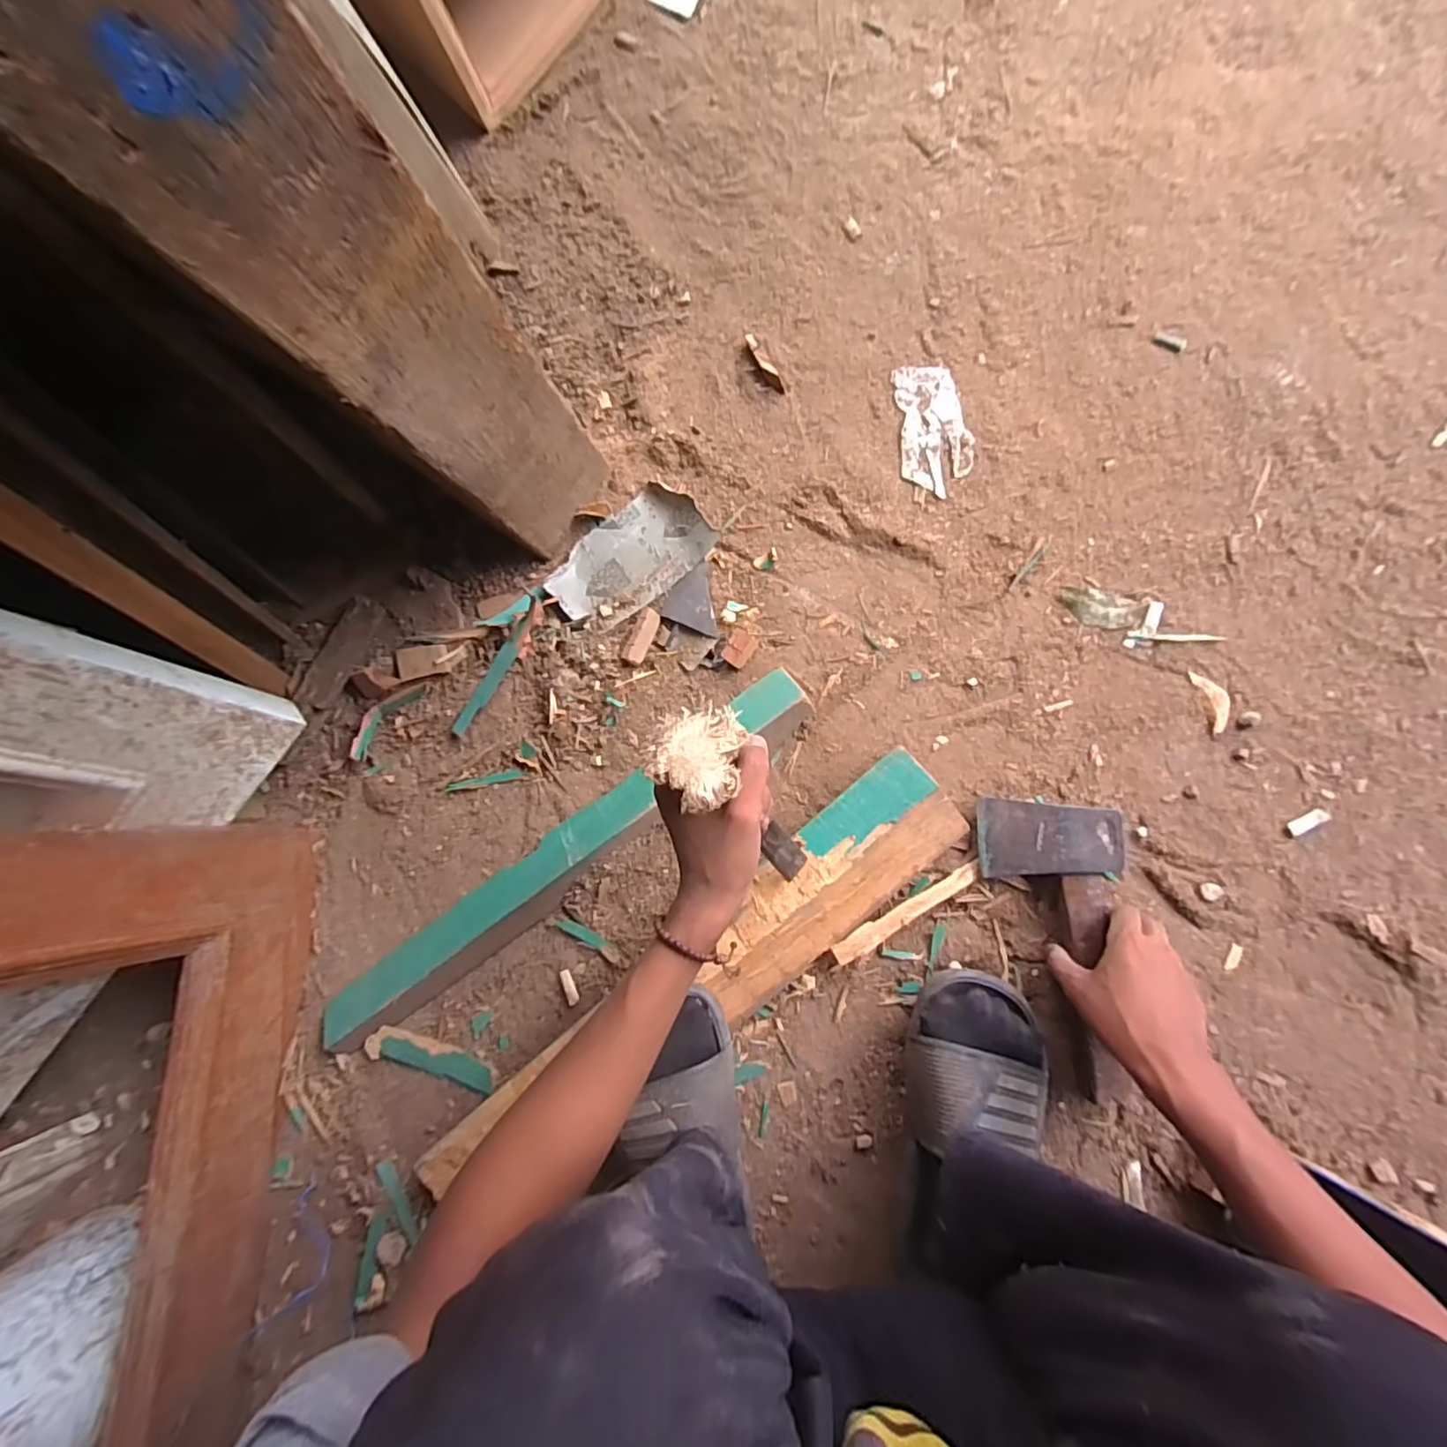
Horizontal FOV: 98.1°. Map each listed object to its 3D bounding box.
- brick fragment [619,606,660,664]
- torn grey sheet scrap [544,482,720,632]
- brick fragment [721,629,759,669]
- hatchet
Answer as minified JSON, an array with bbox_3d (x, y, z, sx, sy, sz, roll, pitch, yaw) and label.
[{"bbox_3d":[-0.080,-0.085,0.616,0.020,0.015,0.056,27,91,10],"label":"brick fragment"},{"bbox_3d":[-0.094,-0.165,0.633,0.163,0.017,0.095,-38,82,5],"label":"torn grey sheet scrap"},{"bbox_3d":[0.014,-0.073,0.604,0.024,0.017,0.034,36,92,9],"label":"brick fragment"},{"bbox_3d":[0.276,0.185,0.526,0.109,0.032,0.236,-1,86,9],"label":"hatchet"}]

